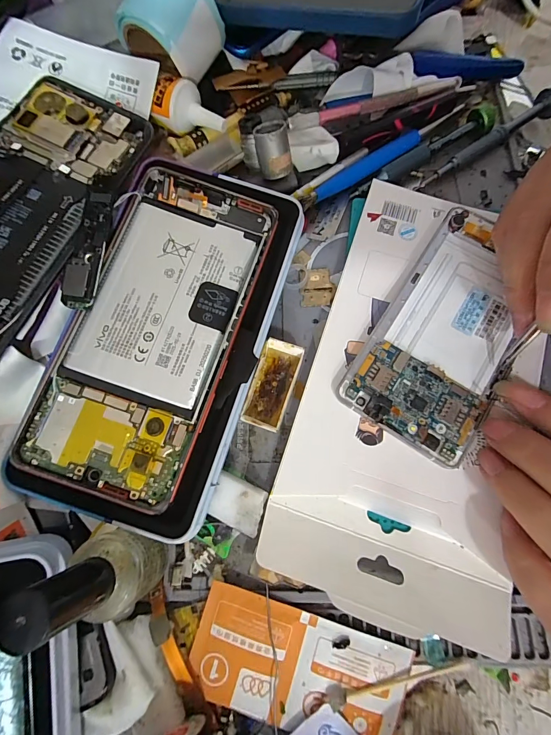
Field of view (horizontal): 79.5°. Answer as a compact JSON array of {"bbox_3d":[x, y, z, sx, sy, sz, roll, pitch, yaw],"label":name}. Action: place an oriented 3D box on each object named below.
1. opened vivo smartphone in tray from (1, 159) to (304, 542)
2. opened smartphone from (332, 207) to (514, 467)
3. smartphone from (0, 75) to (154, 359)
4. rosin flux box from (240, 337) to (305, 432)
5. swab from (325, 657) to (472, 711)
[{"bbox_3d":[-0.052,-0.019,0.165,0.091,0.012,0.181,19,79,-4],"label":"opened vivo smartphone in tray"},{"bbox_3d":[0.097,-0.023,0.185,0.071,0.008,0.140,33,79,10],"label":"opened smartphone"},{"bbox_3d":[-0.139,-0.087,0.172,0.091,0.010,0.162,22,77,8],"label":"smartphone"},{"bbox_3d":[-0.002,0.010,0.184,0.022,0.019,0.047,18,76,7],"label":"rosin flux box"},{"bbox_3d":[0.057,0.145,0.152,0.068,0.004,0.009,-10,75,-1],"label":"swab"}]

